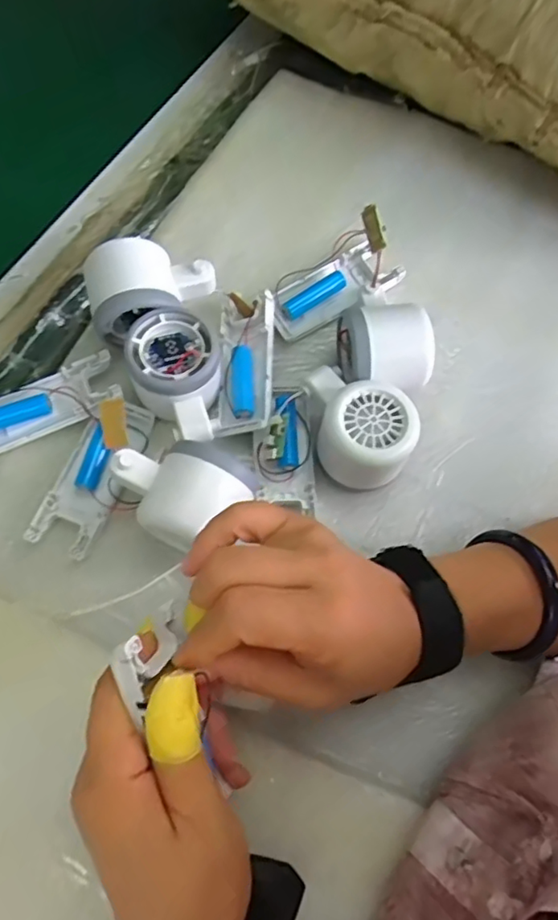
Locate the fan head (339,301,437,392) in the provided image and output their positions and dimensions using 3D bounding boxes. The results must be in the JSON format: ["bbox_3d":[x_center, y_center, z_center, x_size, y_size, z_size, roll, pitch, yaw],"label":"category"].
[{"bbox_3d":[0.069,-0.075,0.399,0.056,0.053,0.062,-3,69,-5],"label":"fan head"}]

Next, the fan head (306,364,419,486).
[{"bbox_3d":[0.049,-0.017,0.382,0.075,0.051,0.057,33,71,9],"label":"fan head"}]

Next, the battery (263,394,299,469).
[{"bbox_3d":[0.002,-0.021,0.392,0.022,0.025,0.051,1,69,-3],"label":"battery"}]

